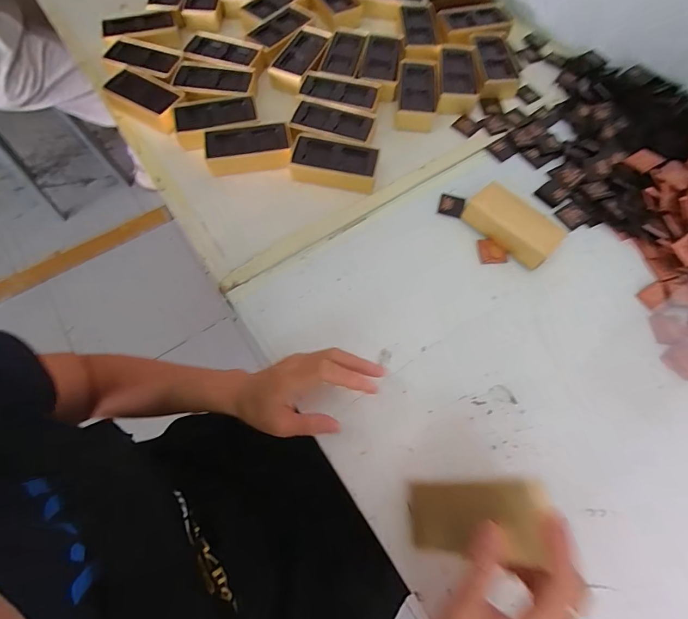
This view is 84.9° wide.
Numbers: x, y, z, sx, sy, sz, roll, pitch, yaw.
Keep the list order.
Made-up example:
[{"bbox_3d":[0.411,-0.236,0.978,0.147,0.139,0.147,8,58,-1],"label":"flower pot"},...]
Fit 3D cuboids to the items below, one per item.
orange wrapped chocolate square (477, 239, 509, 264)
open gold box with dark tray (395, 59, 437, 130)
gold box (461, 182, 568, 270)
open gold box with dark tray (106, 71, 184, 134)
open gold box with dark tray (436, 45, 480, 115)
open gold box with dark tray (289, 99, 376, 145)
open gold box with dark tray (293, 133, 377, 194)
[{"bbox_3d":[0.186,-0.073,0.471,0.033,0.005,0.033,-1,66,-1],"label":"orange wrapped chocolate square"},{"bbox_3d":[0.110,-0.325,0.565,0.058,0.034,0.117,6,66,2],"label":"open gold box with dark tray"},{"bbox_3d":[0.213,-0.106,0.474,0.115,0.031,0.057,41,72,15],"label":"gold box"},{"bbox_3d":[-0.292,-0.310,0.554,0.115,0.027,0.061,27,69,10],"label":"open gold box with dark tray"},{"bbox_3d":[0.172,-0.353,0.578,0.058,0.028,0.125,5,66,1],"label":"open gold box with dark tray"},{"bbox_3d":[-0.015,-0.259,0.535,0.110,0.032,0.067,13,67,5],"label":"open gold box with dark tray"},{"bbox_3d":[-0.012,-0.196,0.508,0.112,0.032,0.062,10,67,3],"label":"open gold box with dark tray"}]

